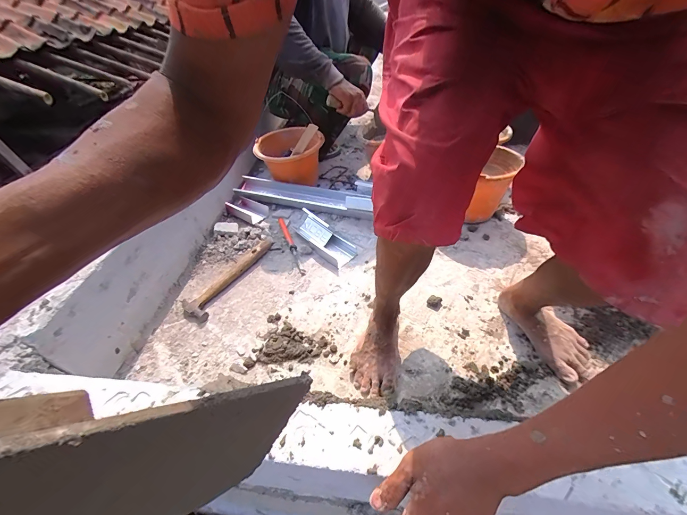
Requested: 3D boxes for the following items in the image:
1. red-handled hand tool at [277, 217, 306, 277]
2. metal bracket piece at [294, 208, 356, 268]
[{"bbox_3d":[-0.164,-0.049,0.952,0.018,0.021,0.278,-19,46,-13],"label":"red-handled hand tool"},{"bbox_3d":[-0.061,-0.069,0.954,0.089,0.027,0.244,-33,51,-25],"label":"metal bracket piece"}]

